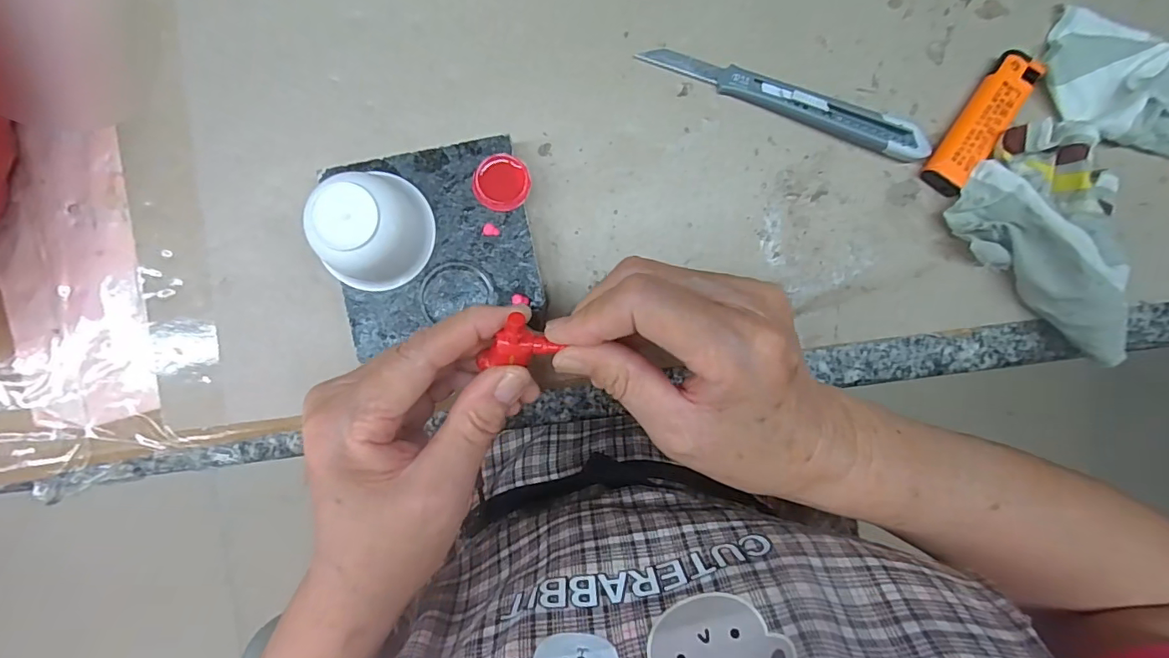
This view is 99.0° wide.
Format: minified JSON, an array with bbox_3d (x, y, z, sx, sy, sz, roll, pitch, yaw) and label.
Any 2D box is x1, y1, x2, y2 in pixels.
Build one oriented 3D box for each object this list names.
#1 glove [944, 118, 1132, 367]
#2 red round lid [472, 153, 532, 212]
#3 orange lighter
[{"bbox_3d":[0.264,-0.053,0.268,0.123,0.037,0.084,39,90,-4],"label":"glove"},{"bbox_3d":[-0.041,-0.073,0.249,0.027,0.004,0.027,0,95,-1],"label":"red round lid"},{"bbox_3d":[0.218,-0.113,0.274,0.022,0.015,0.083,35,91,-4],"label":"orange lighter"}]

